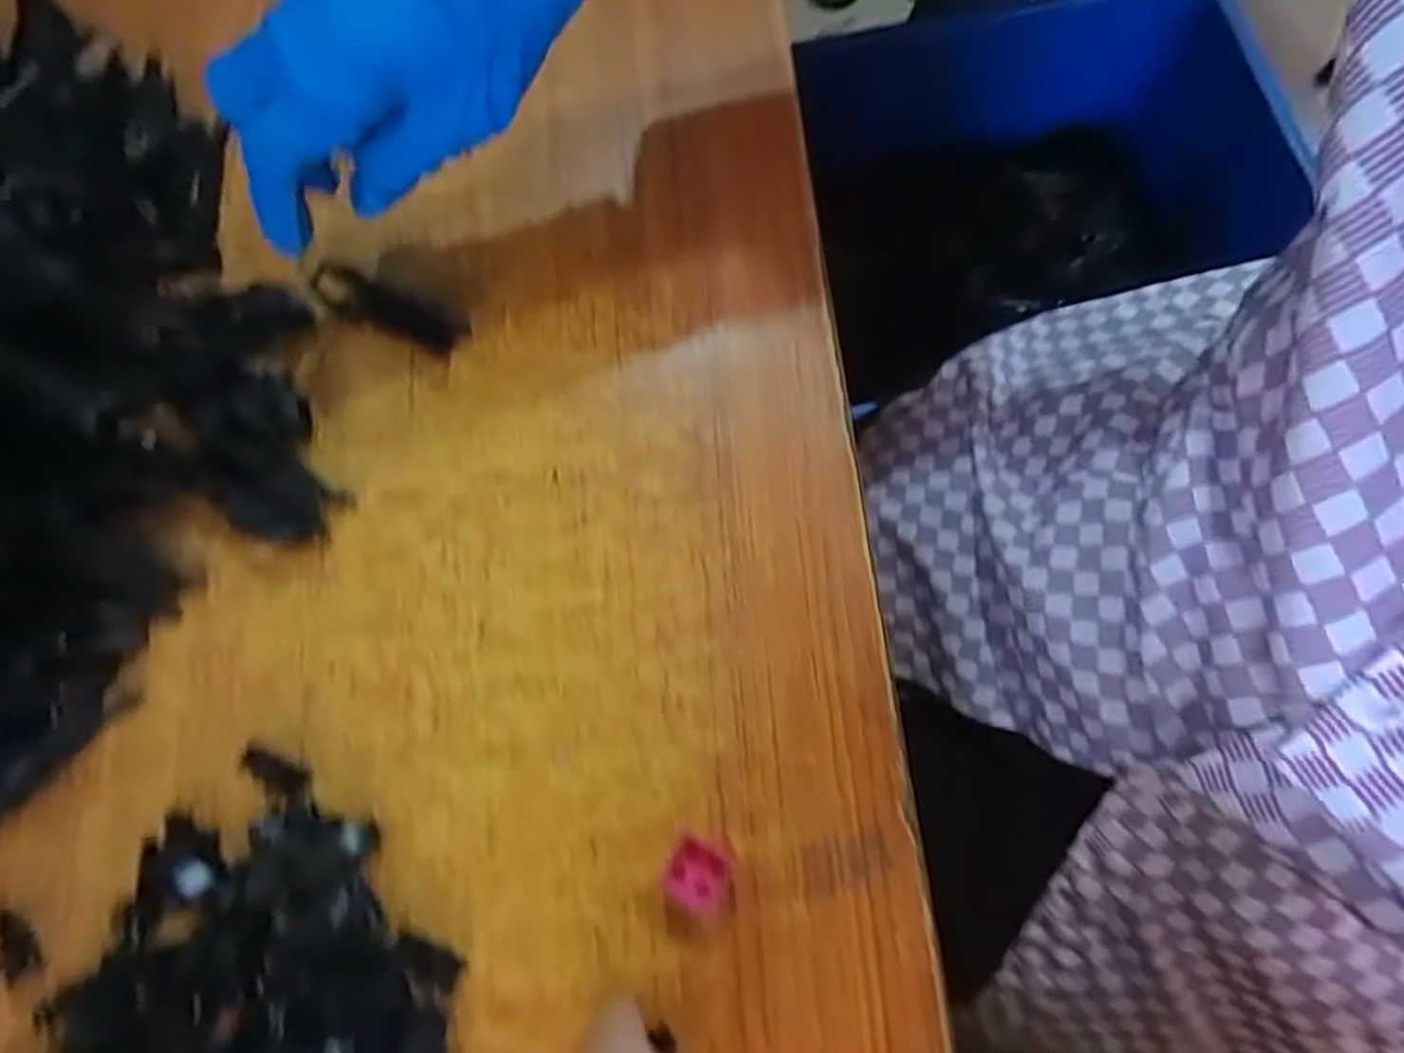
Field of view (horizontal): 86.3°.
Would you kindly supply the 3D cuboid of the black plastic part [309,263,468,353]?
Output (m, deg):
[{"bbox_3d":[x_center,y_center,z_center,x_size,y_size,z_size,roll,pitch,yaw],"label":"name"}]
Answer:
[{"bbox_3d":[-0.140,-0.096,0.332,0.067,0.013,0.023,24,77,8],"label":"black plastic part"}]

